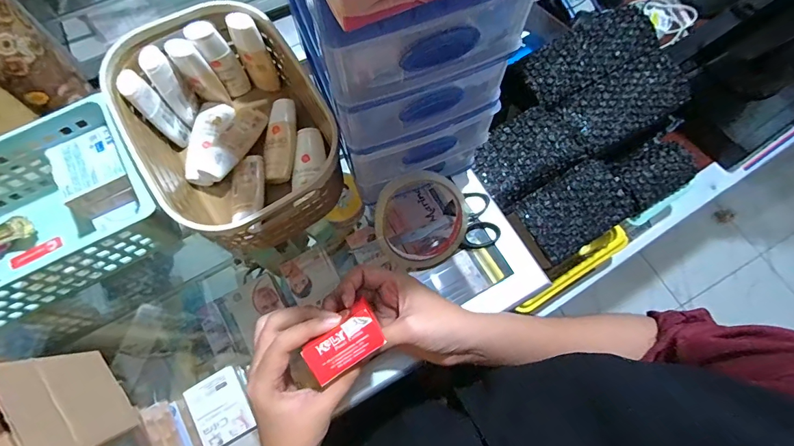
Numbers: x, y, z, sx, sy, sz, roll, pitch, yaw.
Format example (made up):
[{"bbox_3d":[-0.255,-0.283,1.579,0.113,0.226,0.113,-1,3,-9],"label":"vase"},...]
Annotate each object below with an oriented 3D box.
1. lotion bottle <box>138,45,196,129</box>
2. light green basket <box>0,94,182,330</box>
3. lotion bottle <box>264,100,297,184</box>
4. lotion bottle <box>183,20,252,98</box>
[{"bbox_3d":[-0.228,-0.137,0.403,0.026,0.082,0.026,-37,75,-12],"label":"lotion bottle"},{"bbox_3d":[-0.370,0.015,0.369,0.283,0.089,0.134,-30,74,-10],"label":"light green basket"},{"bbox_3d":[-0.128,-0.090,0.432,0.031,0.018,0.093,1,71,0],"label":"lotion bottle"},{"bbox_3d":[-0.187,-0.171,0.421,0.032,0.091,0.022,-39,75,-12],"label":"lotion bottle"}]

